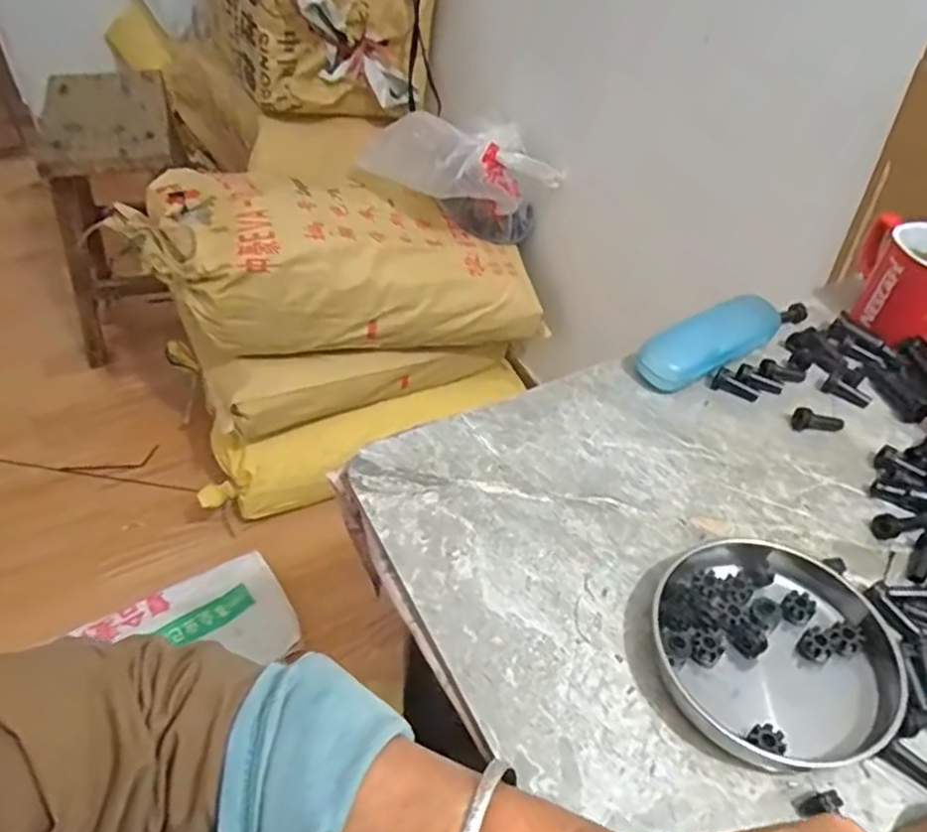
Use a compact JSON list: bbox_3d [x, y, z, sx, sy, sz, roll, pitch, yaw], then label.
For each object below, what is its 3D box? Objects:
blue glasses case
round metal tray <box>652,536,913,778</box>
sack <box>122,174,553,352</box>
[{"bbox_3d":[0.215,-0.067,0.607,0.144,0.037,0.045,-23,53,-24],"label":"blue glasses case"},{"bbox_3d":[0.187,0.133,0.424,0.135,0.032,0.145,3,47,-3],"label":"round metal tray"},{"bbox_3d":[-0.196,-0.247,1.219,0.662,0.213,0.236,5,46,-22],"label":"sack"}]

